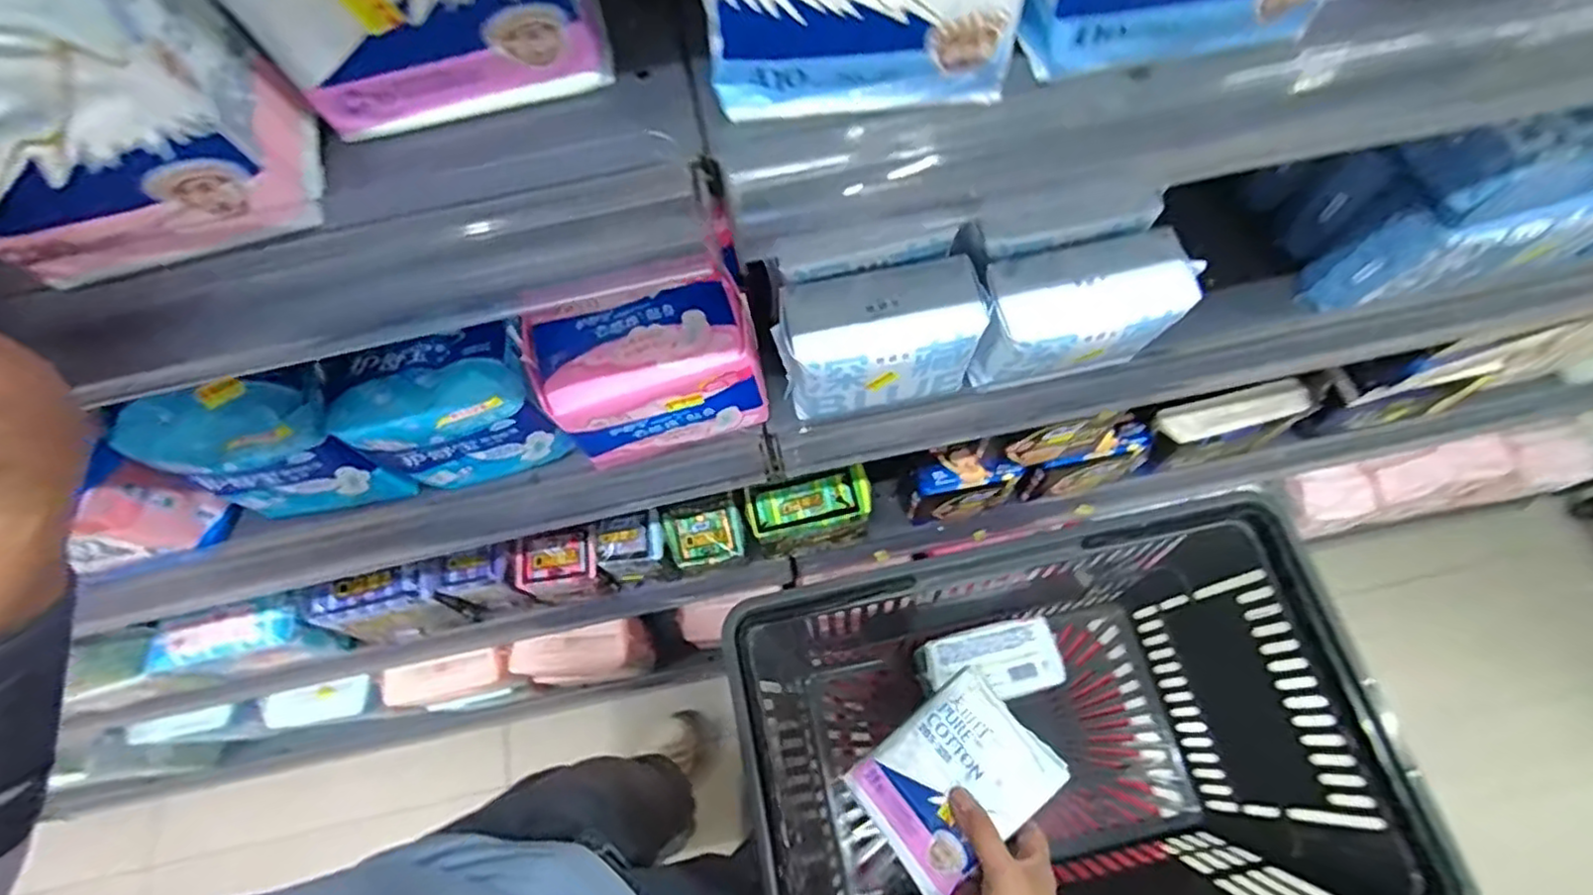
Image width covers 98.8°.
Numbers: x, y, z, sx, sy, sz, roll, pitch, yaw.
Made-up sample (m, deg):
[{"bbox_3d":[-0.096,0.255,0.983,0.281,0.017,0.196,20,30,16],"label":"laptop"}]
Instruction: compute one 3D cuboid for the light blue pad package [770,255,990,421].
[{"bbox_3d":[0.048,-0.064,0.418,0.114,0.079,0.056,-13,69,-2],"label":"light blue pad package"}]

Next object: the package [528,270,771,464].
[{"bbox_3d":[-0.087,-0.046,0.418,0.126,0.086,0.068,-14,69,-3],"label":"package"}]

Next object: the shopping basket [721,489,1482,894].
[{"bbox_3d":[0.203,0.272,0.613,0.452,0.275,0.309,-12,68,-2],"label":"shopping basket"}]

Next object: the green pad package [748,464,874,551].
[{"bbox_3d":[0.015,0.072,0.713,0.122,0.084,0.054,-14,69,-3],"label":"green pad package"}]

